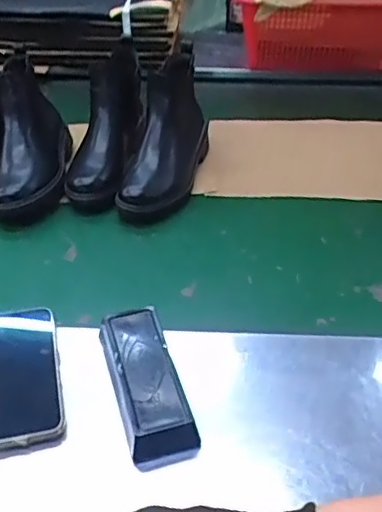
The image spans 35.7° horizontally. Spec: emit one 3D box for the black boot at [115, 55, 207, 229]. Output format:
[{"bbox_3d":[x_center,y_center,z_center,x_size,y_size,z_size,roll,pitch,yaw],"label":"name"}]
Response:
[{"bbox_3d":[-0.036,-0.177,0.866,0.095,0.168,0.220,9,39,11],"label":"black boot"}]

